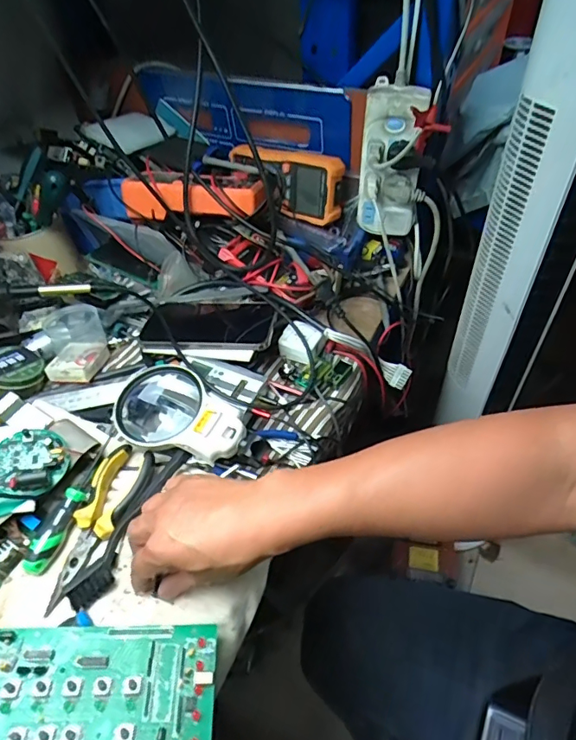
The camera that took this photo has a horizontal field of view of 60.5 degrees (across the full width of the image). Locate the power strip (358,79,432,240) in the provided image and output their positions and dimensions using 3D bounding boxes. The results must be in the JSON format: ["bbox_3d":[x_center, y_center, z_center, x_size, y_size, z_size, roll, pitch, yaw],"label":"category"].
[{"bbox_3d":[0.126,-0.253,0.625,0.079,0.180,0.052,23,55,23],"label":"power strip"}]

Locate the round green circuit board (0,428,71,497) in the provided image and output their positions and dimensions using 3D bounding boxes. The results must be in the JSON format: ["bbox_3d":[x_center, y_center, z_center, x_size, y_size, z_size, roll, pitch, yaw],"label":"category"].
[{"bbox_3d":[-0.253,0.090,0.483,0.068,0.020,0.069,-2,49,3],"label":"round green circuit board"}]

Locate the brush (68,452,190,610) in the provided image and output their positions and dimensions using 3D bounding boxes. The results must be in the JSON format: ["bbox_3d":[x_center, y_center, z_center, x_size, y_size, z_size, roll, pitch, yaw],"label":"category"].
[{"bbox_3d":[-0.144,0.144,0.465,0.028,0.018,0.162,19,53,20],"label":"brush"}]

